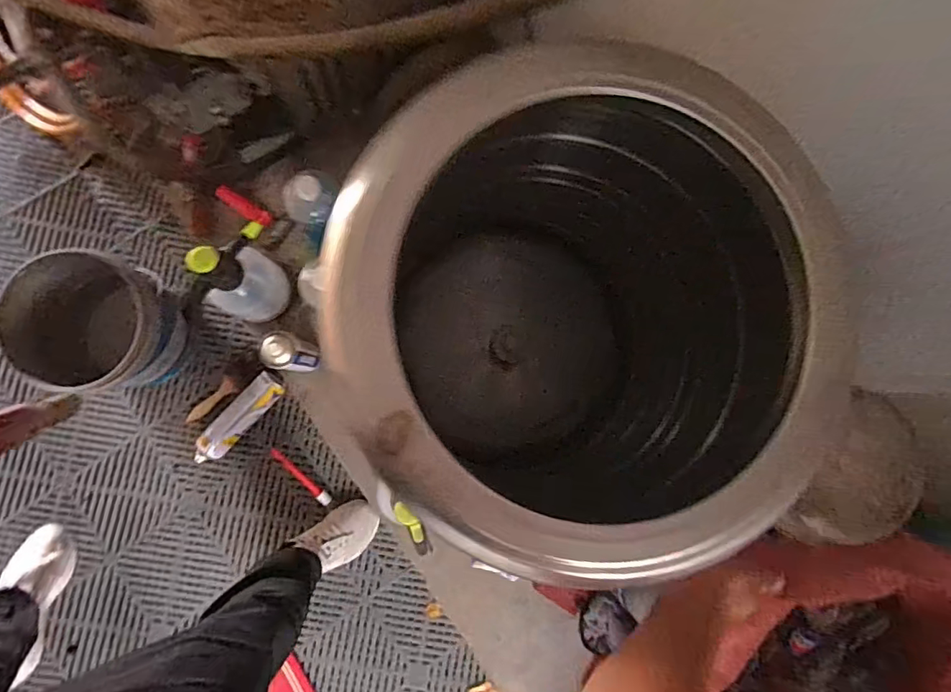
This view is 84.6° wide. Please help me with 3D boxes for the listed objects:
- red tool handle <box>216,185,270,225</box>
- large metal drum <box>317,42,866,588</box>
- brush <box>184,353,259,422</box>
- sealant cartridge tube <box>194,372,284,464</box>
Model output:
[{"bbox_3d":[-0.490,-0.294,1.103,0.117,0.028,0.031,29,84,-3],"label":"red tool handle"},{"bbox_3d":[0.065,-0.038,0.731,0.498,0.594,0.512,21,82,-4],"label":"large metal drum"},{"bbox_3d":[-0.584,0.099,1.200,0.060,0.026,0.190,45,83,-2],"label":"brush"},{"bbox_3d":[-0.531,0.162,1.164,0.076,0.061,0.240,44,83,-2],"label":"sealant cartridge tube"}]

